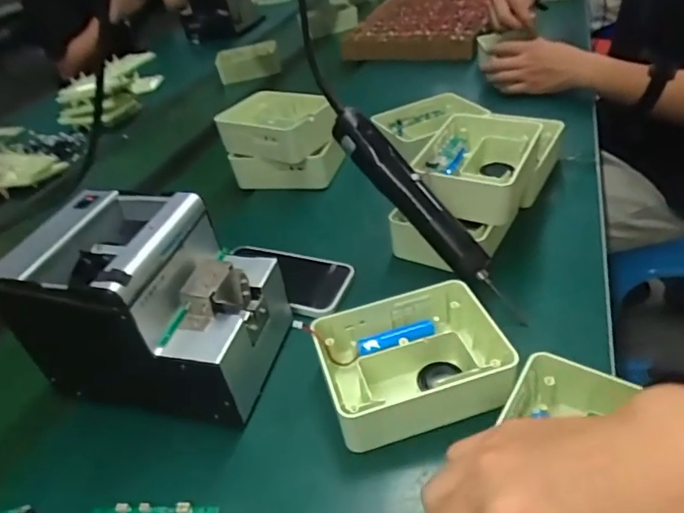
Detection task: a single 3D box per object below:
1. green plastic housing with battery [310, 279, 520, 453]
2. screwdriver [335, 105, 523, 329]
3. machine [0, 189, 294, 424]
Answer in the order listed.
[{"bbox_3d":[0.057,0.090,0.421,0.140,0.061,0.117,-13,37,-10],"label":"green plastic housing with battery"},{"bbox_3d":[0.080,-0.040,0.485,0.247,0.035,0.029,48,54,5],"label":"screwdriver"},{"bbox_3d":[-0.157,0.042,0.441,0.181,0.151,0.129,6,37,15],"label":"machine"}]

